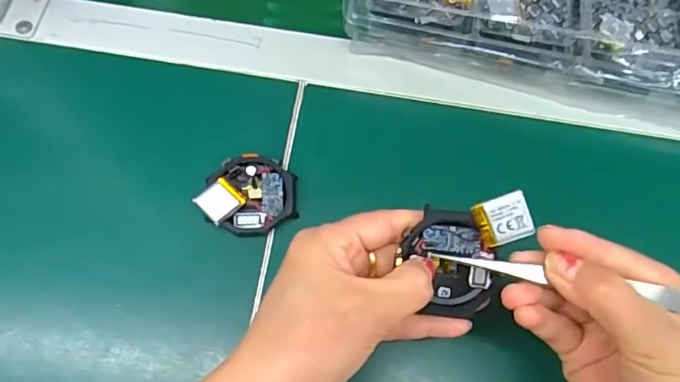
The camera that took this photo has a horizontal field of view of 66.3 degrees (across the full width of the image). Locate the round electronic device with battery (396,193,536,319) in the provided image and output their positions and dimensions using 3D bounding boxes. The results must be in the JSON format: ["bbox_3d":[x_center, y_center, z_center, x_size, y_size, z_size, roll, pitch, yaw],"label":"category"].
[{"bbox_3d":[0.062,0.032,0.248,0.057,0.009,0.054,-11,105,16],"label":"round electronic device with battery"}]

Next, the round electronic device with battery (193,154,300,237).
[{"bbox_3d":[-0.052,0.003,0.310,0.051,0.019,0.051,1,68,-3],"label":"round electronic device with battery"}]

